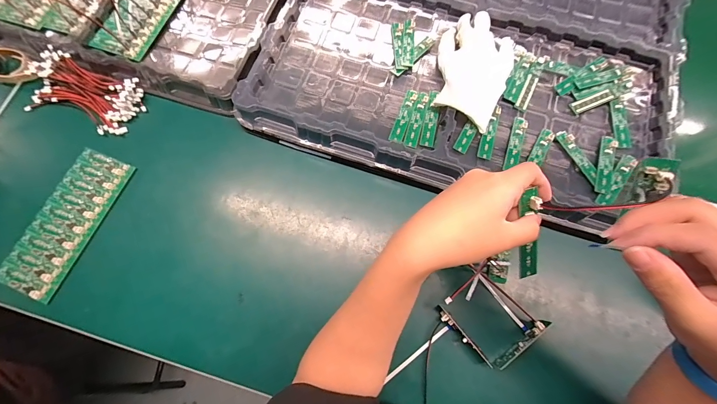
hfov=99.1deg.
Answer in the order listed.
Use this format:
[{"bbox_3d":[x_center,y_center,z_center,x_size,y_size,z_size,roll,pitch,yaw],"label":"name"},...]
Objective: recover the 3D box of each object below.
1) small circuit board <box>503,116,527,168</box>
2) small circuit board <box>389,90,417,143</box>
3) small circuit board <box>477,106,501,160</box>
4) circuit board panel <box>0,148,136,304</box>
[{"bbox_3d":[0.211,-0.081,0.409,0.017,0.005,0.076,19,75,6],"label":"small circuit board"},{"bbox_3d":[0.063,-0.118,0.419,0.019,0.004,0.083,15,74,12],"label":"small circuit board"},{"bbox_3d":[0.177,-0.094,0.411,0.019,0.008,0.075,14,74,4],"label":"small circuit board"},{"bbox_3d":[-0.390,0.023,0.408,0.084,0.012,0.192,22,75,6],"label":"circuit board panel"}]

